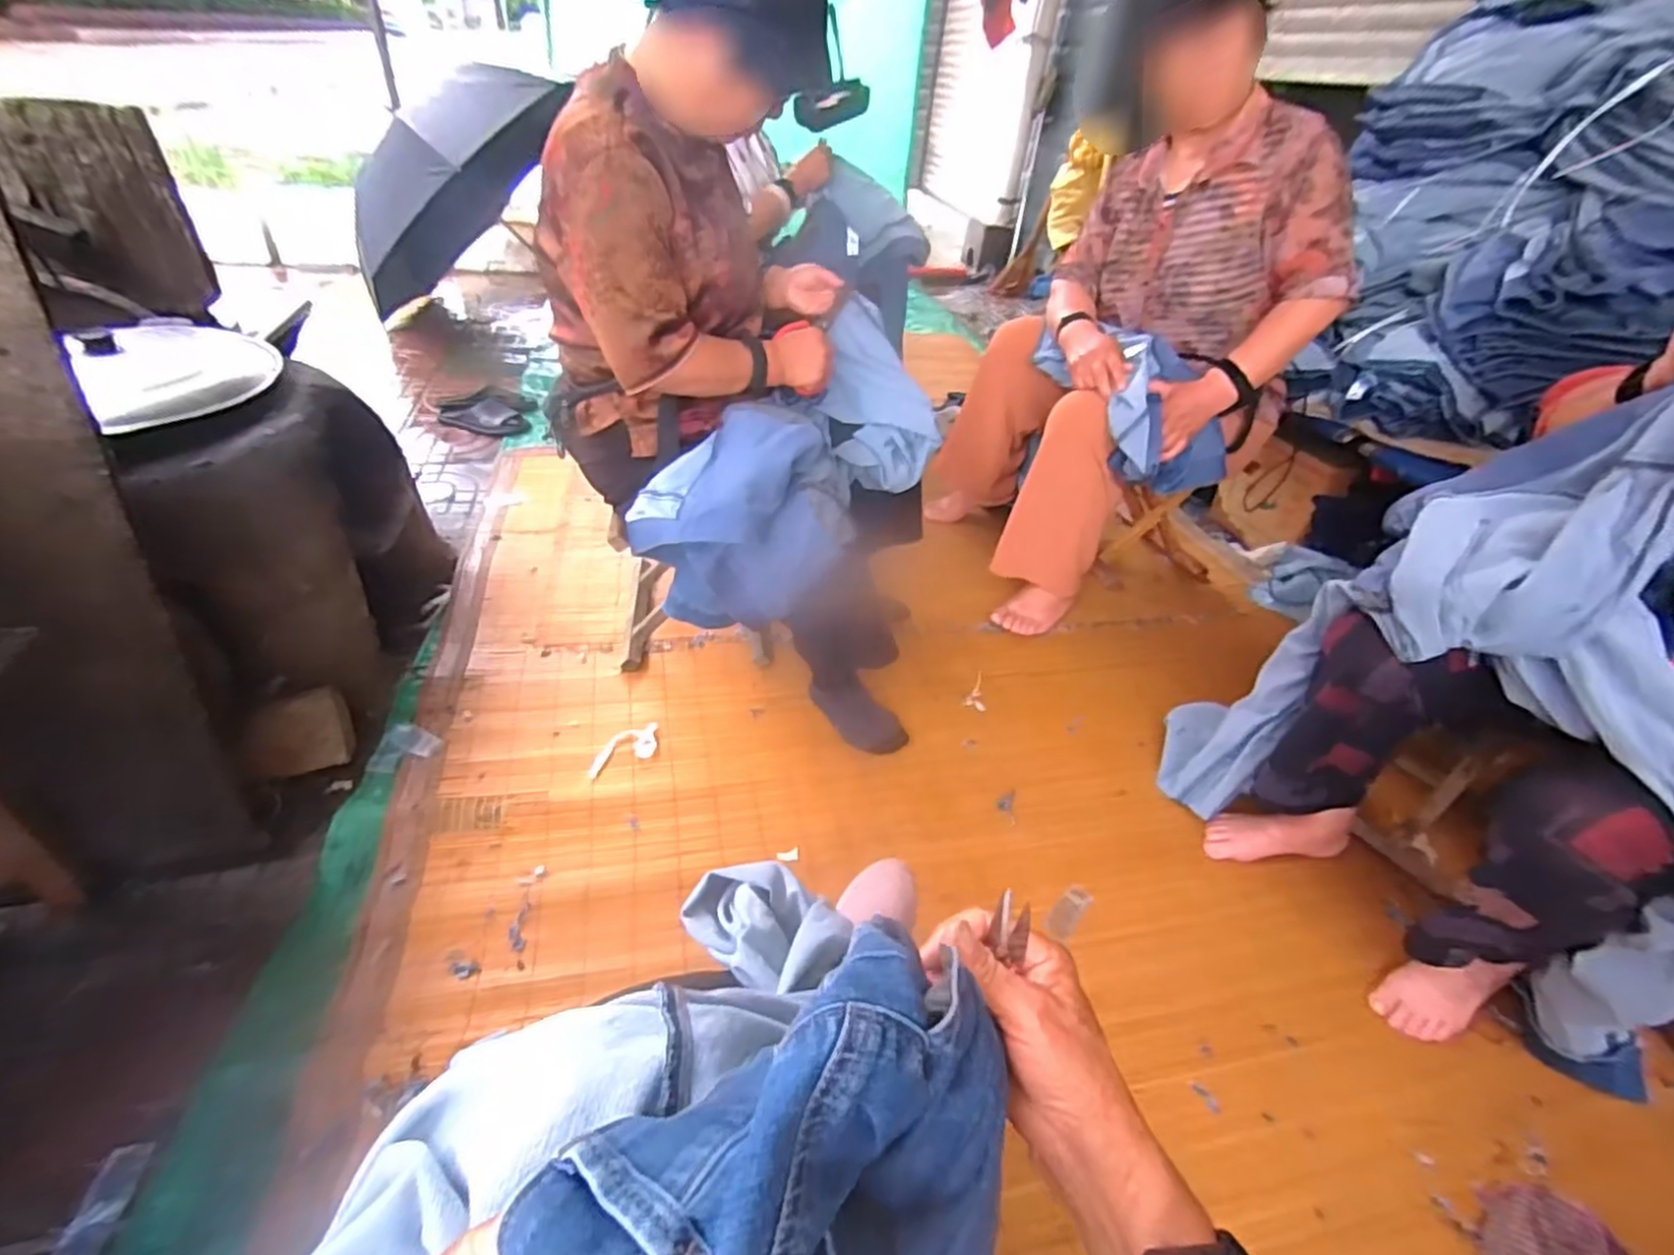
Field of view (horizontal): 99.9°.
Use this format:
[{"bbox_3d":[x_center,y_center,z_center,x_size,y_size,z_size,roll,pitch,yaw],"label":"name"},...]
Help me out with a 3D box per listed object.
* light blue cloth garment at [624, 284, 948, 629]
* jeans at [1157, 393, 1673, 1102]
[{"bbox_3d":[-0.042,-0.231,1.051,0.274,0.243,0.533,29,65,26],"label":"light blue cloth garment"},{"bbox_3d":[0.745,0.106,0.806,0.180,0.716,0.620,-18,45,-28],"label":"jeans"}]

